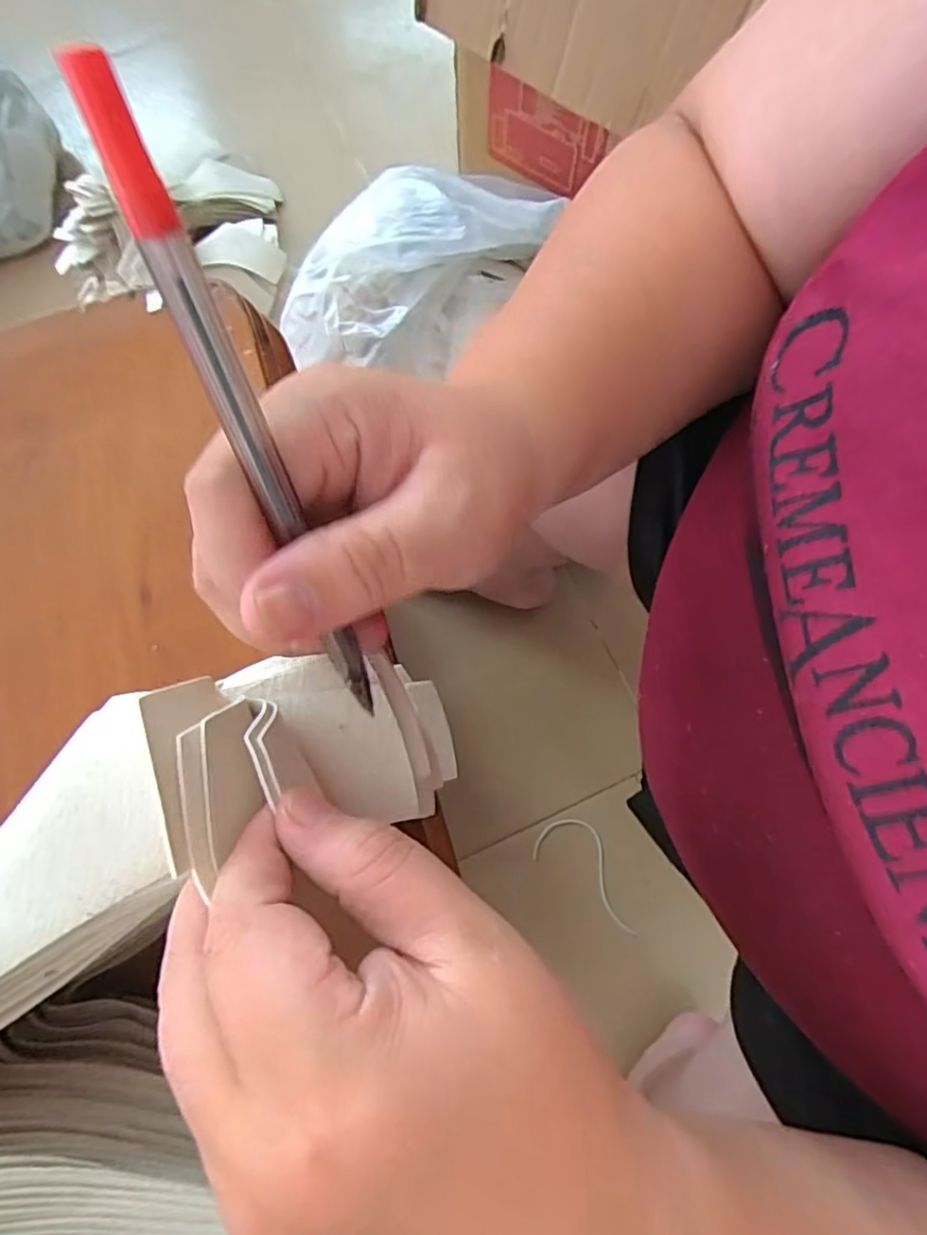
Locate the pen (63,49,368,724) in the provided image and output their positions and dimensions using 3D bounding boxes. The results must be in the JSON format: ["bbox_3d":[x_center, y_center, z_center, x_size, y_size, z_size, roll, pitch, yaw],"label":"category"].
[{"bbox_3d":[-0.042,-0.031,0.134,0.008,0.133,0.006,-18,37,-3],"label":"pen"}]

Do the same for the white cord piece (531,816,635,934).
[{"bbox_3d":[0.142,0.268,0.682,0.133,0.005,0.065,35,81,8],"label":"white cord piece"}]

